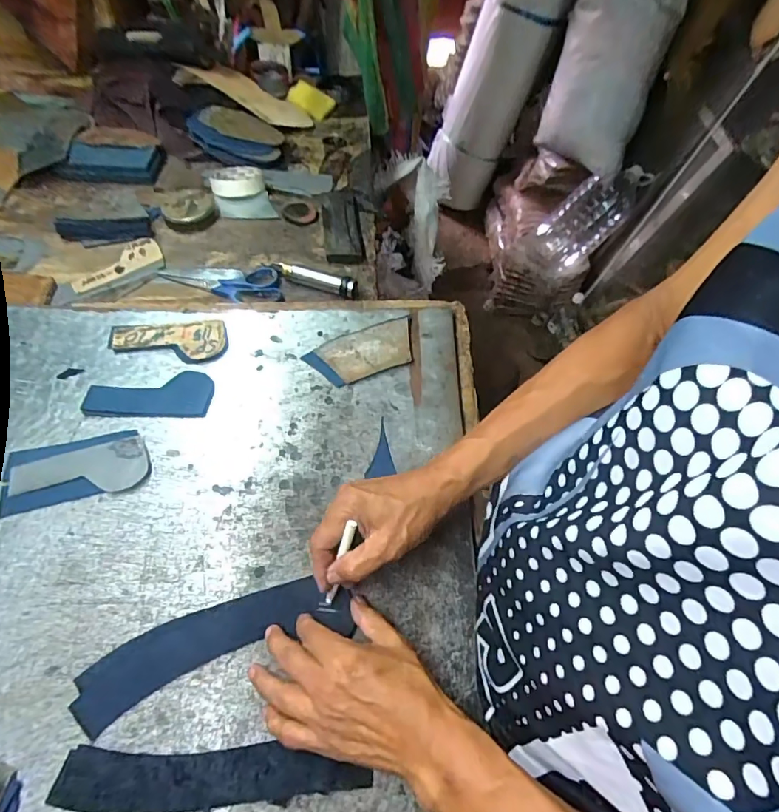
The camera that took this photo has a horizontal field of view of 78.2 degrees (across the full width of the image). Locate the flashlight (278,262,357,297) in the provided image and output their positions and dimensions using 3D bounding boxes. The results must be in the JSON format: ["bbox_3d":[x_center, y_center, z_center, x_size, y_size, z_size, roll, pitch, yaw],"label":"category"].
[{"bbox_3d":[-0.099,-0.172,0.651,0.108,0.025,0.021,16,57,8],"label":"flashlight"}]

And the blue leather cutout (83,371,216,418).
[{"bbox_3d":[-0.263,-0.015,0.528,0.127,0.005,0.058,1,60,-5],"label":"blue leather cutout"}]

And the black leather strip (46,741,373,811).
[{"bbox_3d":[-0.130,0.273,0.352,0.221,0.011,0.038,0,57,-1],"label":"black leather strip"}]

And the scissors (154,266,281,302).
[{"bbox_3d":[-0.229,-0.163,0.650,0.165,0.007,0.065,2,58,-9],"label":"scissors"}]

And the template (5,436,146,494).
[{"bbox_3d":[-0.307,0.067,0.477,0.122,0.010,0.053,-15,59,-12],"label":"template"}]

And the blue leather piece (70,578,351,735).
[{"bbox_3d":[-0.143,0.197,0.401,0.216,0.008,0.059,-16,55,-13],"label":"blue leather piece"}]

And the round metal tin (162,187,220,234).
[{"bbox_3d":[-0.301,-0.296,0.725,0.078,0.022,0.080,1,57,-2],"label":"round metal tin"}]

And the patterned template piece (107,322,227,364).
[{"bbox_3d":[-0.263,-0.075,0.569,0.136,0.011,0.056,-3,57,-5],"label":"patterned template piece"}]

